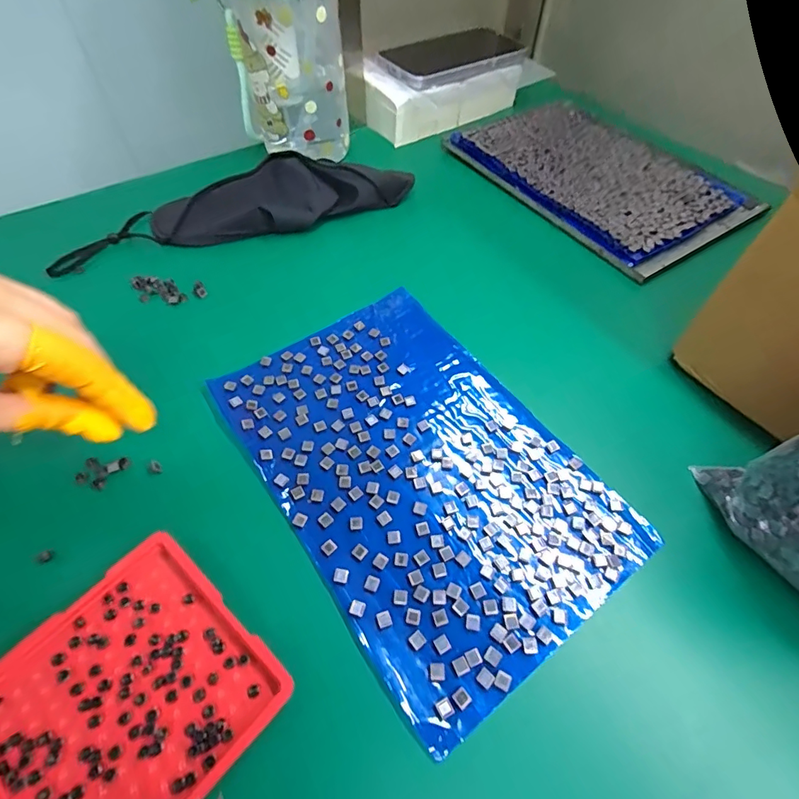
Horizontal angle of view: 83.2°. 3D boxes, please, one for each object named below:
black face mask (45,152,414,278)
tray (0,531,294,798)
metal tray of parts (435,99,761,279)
[{"bbox_3d":[-0.128,-0.153,0.359,0.275,0.031,0.056,-20,59,-13],"label":"black face mask"},{"bbox_3d":[-0.113,0.125,0.185,0.099,0.011,0.100,37,64,21],"label":"tray"},{"bbox_3d":[0.180,-0.208,0.413,0.160,0.010,0.237,-30,62,-19],"label":"metal tray of parts"}]

